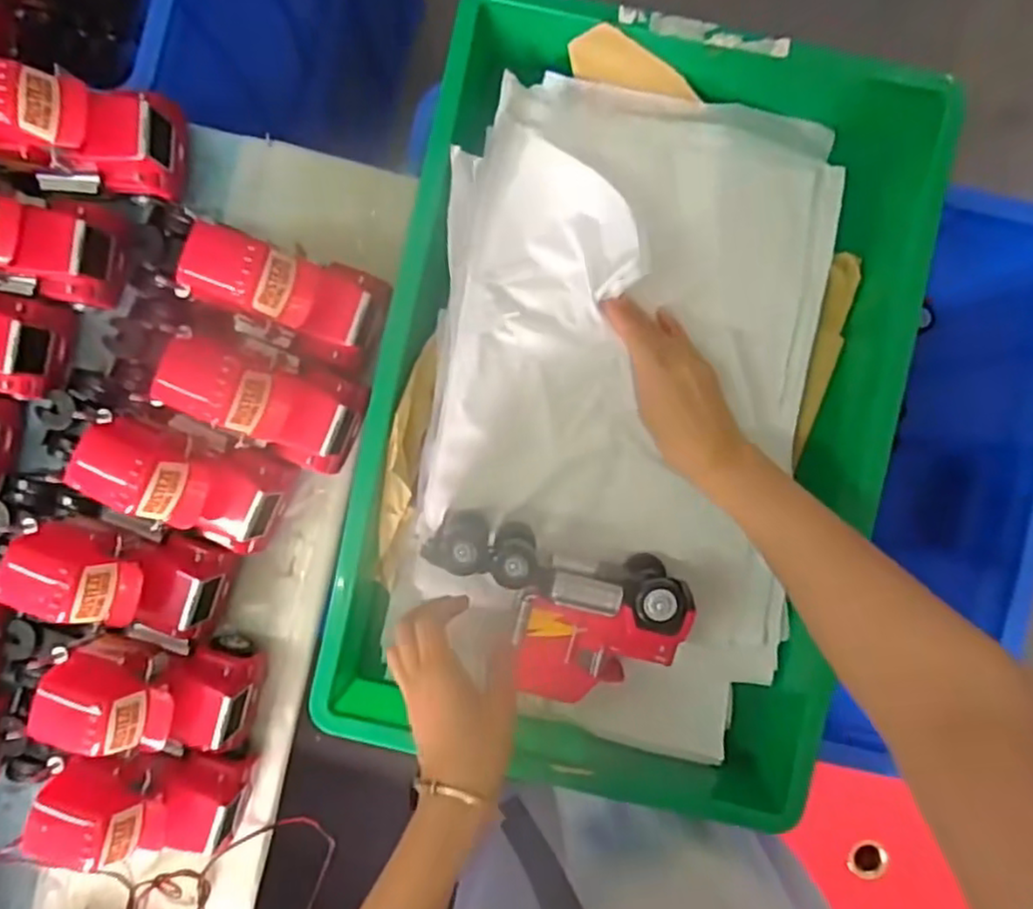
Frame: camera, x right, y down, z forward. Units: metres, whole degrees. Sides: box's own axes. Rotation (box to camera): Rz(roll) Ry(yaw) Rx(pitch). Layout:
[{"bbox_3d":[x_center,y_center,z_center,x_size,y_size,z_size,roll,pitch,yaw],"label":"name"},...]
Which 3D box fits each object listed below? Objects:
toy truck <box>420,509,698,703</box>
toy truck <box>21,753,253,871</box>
[{"bbox_3d":[0.025,0.119,0.519,0.190,0.070,0.109,14,91,0],"label":"toy truck"},{"bbox_3d":[-0.258,0.251,0.484,0.138,0.055,0.062,11,91,-33],"label":"toy truck"}]

